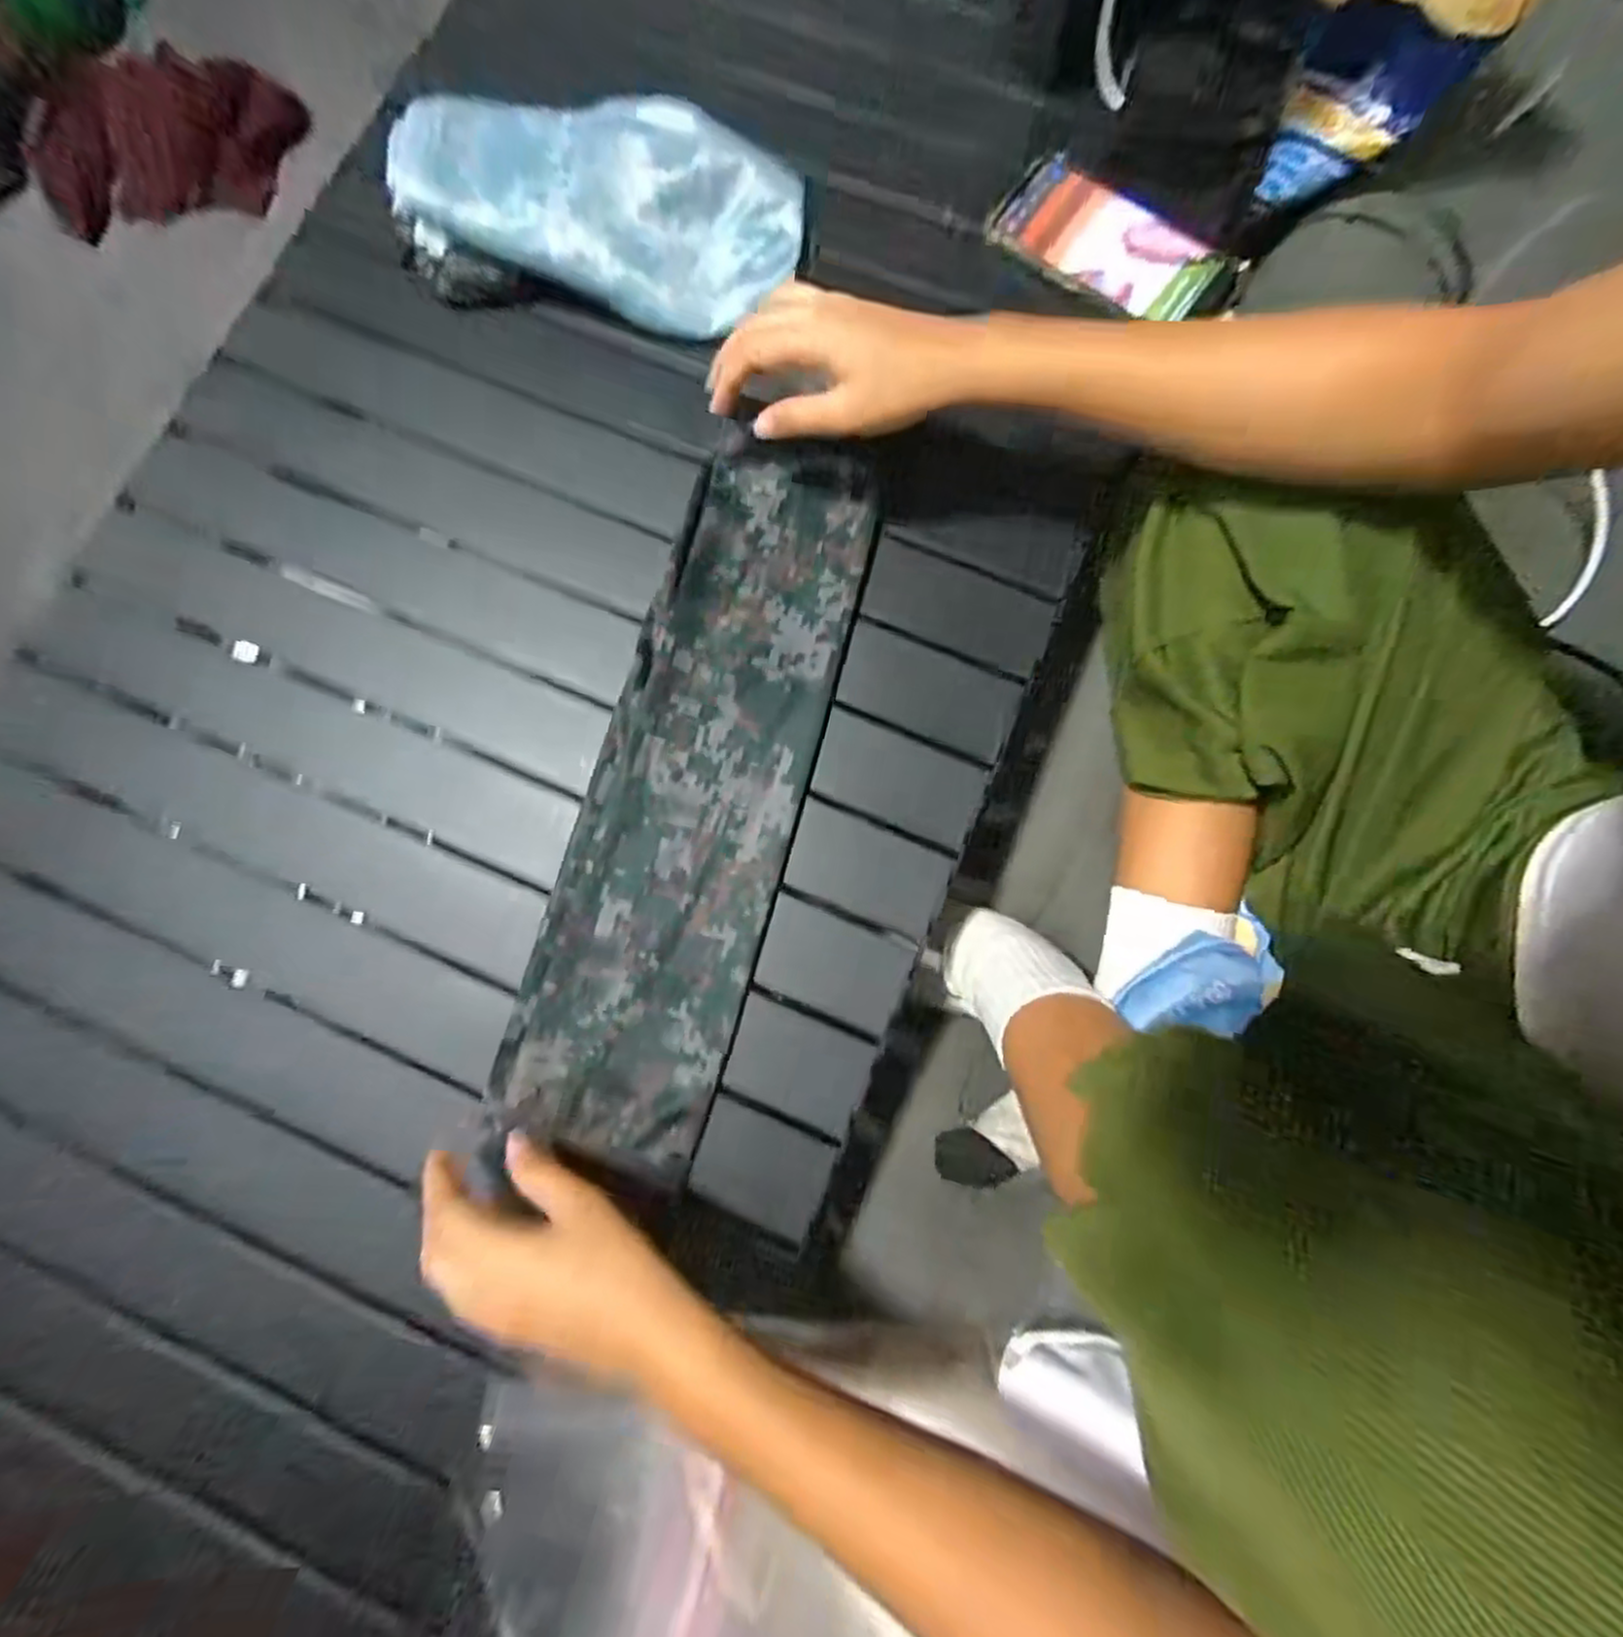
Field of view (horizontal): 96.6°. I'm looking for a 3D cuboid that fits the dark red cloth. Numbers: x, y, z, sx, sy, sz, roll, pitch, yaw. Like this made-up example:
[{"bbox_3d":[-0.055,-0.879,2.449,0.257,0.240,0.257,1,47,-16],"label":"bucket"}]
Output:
[{"bbox_3d":[-0.955,-1.008,1.077,0.363,0.178,0.036,-26,58,-17],"label":"dark red cloth"}]

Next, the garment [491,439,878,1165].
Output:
[{"bbox_3d":[-0.065,-0.027,0.426,0.121,0.019,0.426,16,81,3],"label":"garment"}]

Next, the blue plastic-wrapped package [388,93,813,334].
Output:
[{"bbox_3d":[-0.133,-0.403,0.482,0.266,0.062,0.133,10,79,2],"label":"blue plastic-wrapped package"}]

